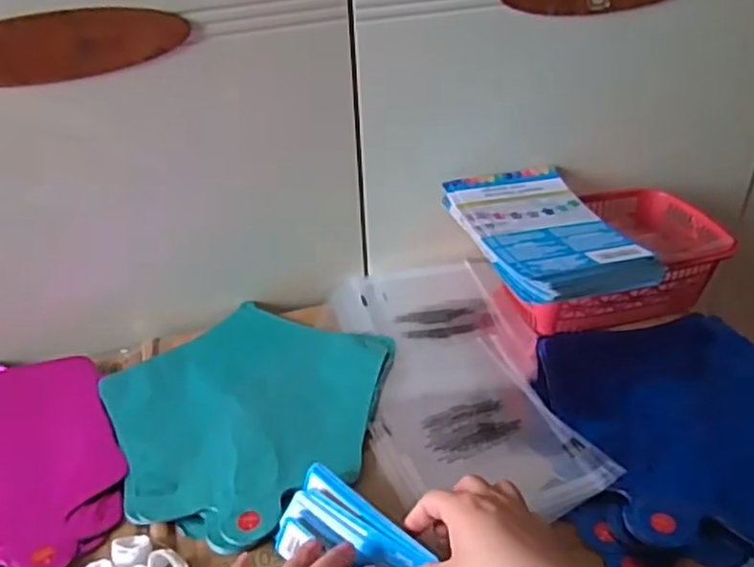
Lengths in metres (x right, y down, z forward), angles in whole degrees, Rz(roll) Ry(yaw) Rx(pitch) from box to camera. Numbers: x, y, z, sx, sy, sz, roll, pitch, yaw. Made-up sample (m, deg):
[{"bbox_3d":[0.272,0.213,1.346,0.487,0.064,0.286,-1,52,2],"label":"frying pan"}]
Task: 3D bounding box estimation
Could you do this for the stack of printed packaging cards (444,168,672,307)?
[{"bbox_3d":[0.148,-0.050,0.631,0.127,0.028,0.186,-14,38,-16],"label":"stack of printed packaging cards"}]

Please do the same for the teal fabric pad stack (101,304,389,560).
[{"bbox_3d":[-0.113,0.100,0.582,0.226,0.024,0.235,12,40,18],"label":"teal fabric pad stack"}]

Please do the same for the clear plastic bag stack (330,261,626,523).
[{"bbox_3d":[0.067,0.072,0.613,0.166,0.023,0.313,-9,38,-8],"label":"clear plastic bag stack"}]

